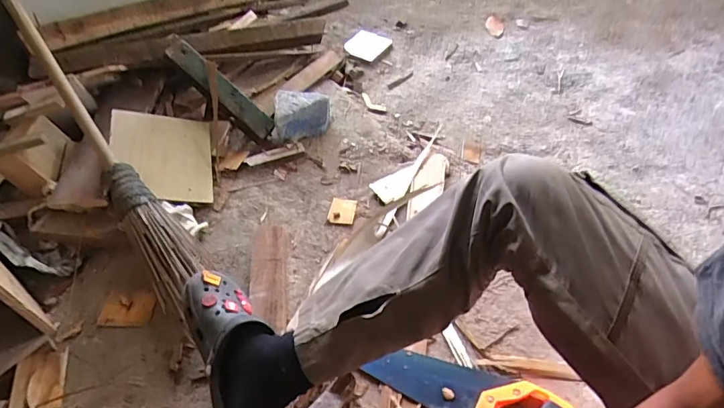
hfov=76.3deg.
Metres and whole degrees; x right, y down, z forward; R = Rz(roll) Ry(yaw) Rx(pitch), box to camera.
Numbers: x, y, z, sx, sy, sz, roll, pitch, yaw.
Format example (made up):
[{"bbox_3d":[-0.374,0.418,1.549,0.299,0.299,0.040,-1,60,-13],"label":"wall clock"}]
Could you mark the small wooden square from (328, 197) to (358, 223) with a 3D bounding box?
[{"bbox_3d":[-0.040,0.012,0.970,0.054,0.008,0.061,7,50,8],"label":"small wooden square"}]

